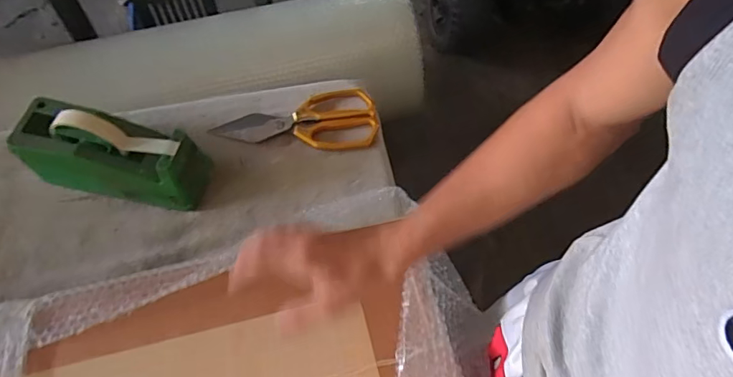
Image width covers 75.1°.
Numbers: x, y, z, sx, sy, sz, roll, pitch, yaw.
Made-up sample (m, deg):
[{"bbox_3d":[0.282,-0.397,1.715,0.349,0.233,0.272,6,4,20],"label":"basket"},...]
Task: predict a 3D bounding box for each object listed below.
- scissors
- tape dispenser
[{"bbox_3d":[-0.098,-0.098,0.671,0.223,0.012,0.096,-1,61,0],"label":"scissors"},{"bbox_3d":[-0.303,-0.041,0.570,0.215,0.105,0.080,13,62,6],"label":"tape dispenser"}]

